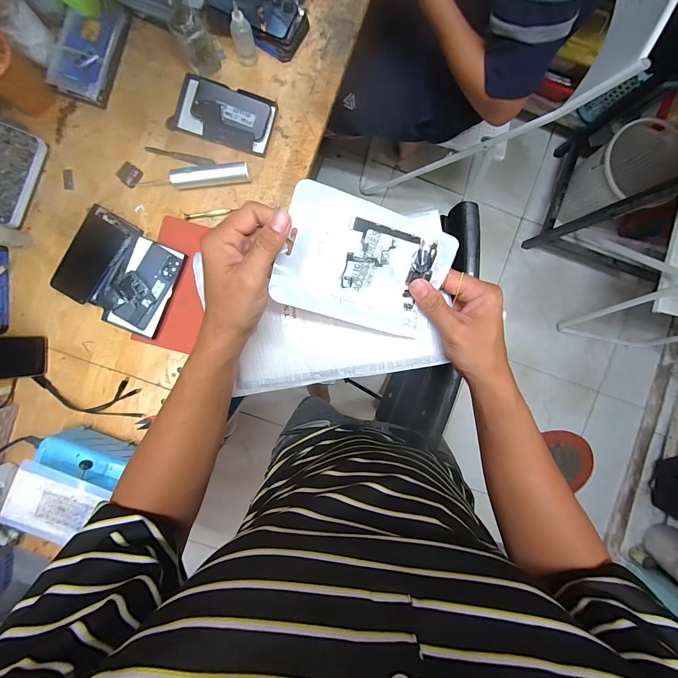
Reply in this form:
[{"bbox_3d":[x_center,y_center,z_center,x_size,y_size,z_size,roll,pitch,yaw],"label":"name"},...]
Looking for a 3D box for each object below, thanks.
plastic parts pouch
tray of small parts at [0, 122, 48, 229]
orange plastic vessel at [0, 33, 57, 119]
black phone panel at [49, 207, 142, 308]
[{"bbox_3d":[0.025,-0.066,0.289,0.154,0.013,0.107,13,105,-17],"label":"plastic parts pouch"},{"bbox_3d":[-0.610,-0.299,0.570,0.092,0.026,0.171,17,91,-3],"label":"tray of small parts"},{"bbox_3d":[-0.556,-0.446,0.528,0.087,0.106,0.078,39,90,-3],"label":"orange plastic vessel"},{"bbox_3d":[-0.463,-0.155,0.591,0.107,0.019,0.178,30,91,-3],"label":"black phone panel"}]

